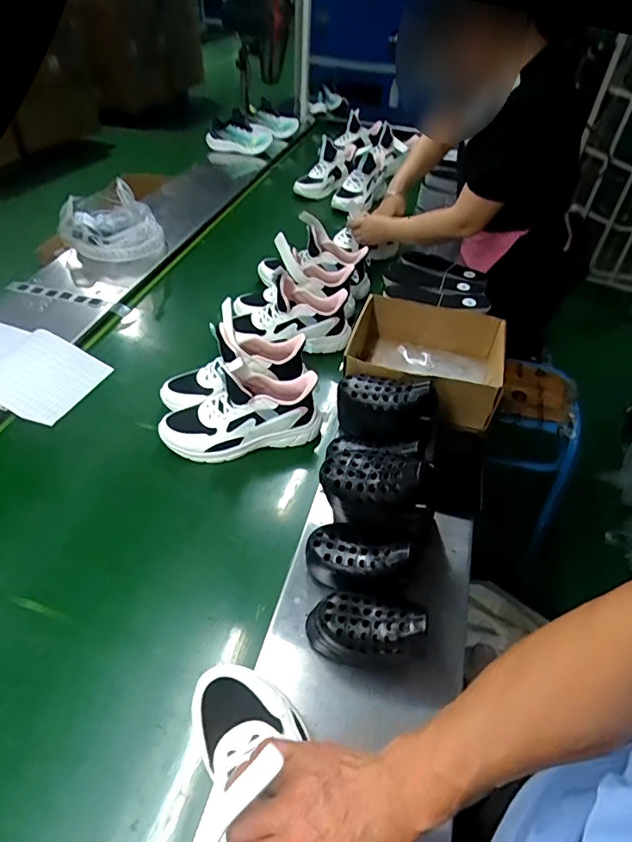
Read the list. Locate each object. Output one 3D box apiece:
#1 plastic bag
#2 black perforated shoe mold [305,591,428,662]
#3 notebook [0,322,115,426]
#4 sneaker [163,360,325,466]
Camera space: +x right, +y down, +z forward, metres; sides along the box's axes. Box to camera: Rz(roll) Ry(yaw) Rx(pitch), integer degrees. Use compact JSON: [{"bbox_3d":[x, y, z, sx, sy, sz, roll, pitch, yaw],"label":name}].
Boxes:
[{"bbox_3d":[-0.502,-0.487,1.203,0.213,0.146,0.131,6,44,3],"label":"plastic bag"},{"bbox_3d":[0.053,0.229,0.544,0.145,0.067,0.071,-12,42,23],"label":"black perforated shoe mold"},{"bbox_3d":[-0.591,-0.102,0.924,0.334,0.058,0.201,13,44,10],"label":"notebook"},{"bbox_3d":[-0.127,-0.029,0.805,0.264,0.152,0.103,-7,47,-11],"label":"sneaker"}]

